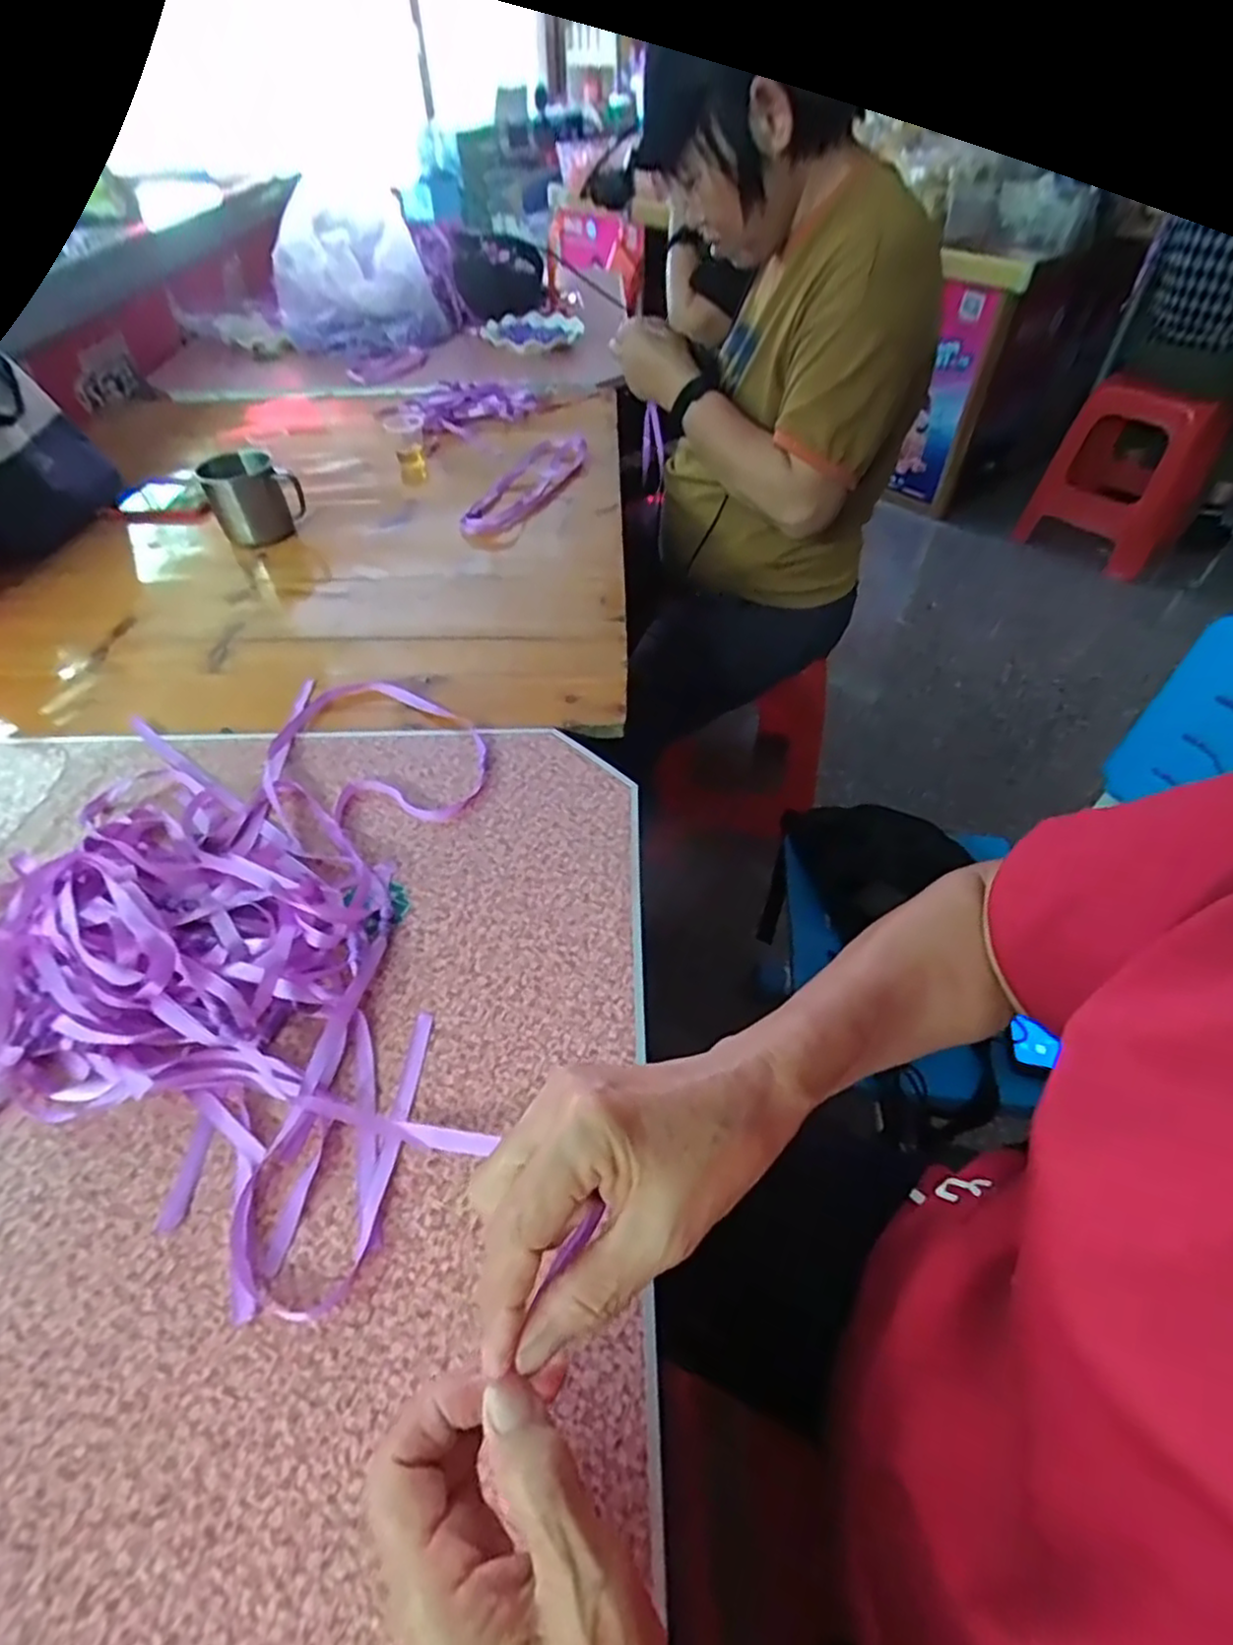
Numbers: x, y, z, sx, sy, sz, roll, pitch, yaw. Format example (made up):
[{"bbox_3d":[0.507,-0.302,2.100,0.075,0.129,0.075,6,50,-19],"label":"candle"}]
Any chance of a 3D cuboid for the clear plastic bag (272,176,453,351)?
[{"bbox_3d":[-0.478,-1.013,1.278,0.292,0.227,0.189,-15,51,-13],"label":"clear plastic bag"}]

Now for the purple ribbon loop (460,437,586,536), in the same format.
[{"bbox_3d":[-0.119,-0.458,0.930,0.076,0.017,0.296,15,50,13],"label":"purple ribbon loop"}]

